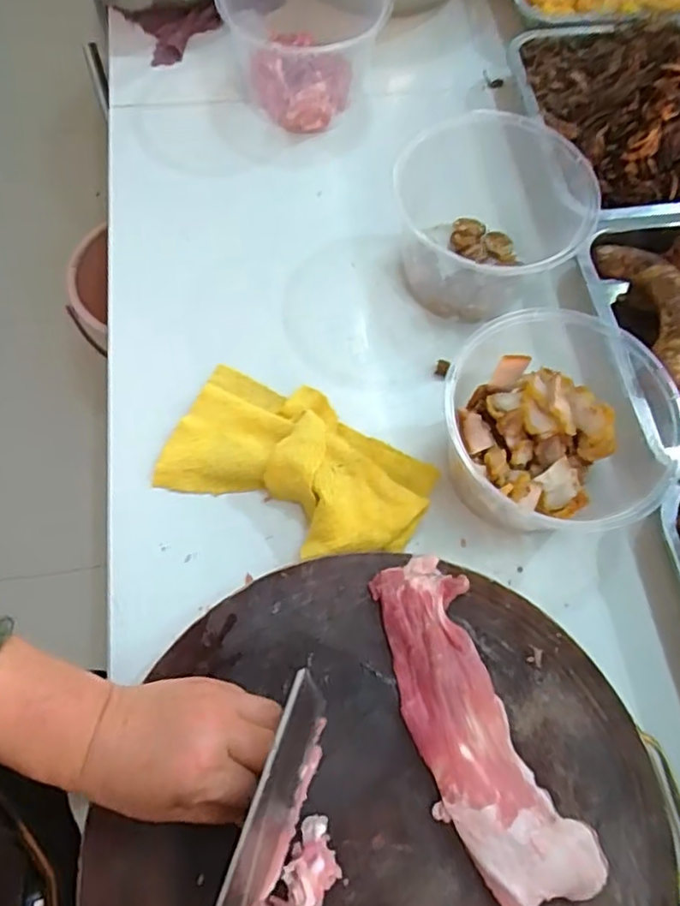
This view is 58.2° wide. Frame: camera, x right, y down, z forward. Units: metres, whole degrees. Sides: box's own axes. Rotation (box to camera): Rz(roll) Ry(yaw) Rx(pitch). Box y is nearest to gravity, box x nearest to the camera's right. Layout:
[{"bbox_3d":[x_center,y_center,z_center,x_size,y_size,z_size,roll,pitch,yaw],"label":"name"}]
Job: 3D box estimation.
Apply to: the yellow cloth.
[{"bbox_3d":[-0.035,0.007,0.490,0.212,0.049,0.130,28,70,8],"label":"yellow cloth"}]

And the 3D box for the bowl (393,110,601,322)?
[{"bbox_3d":[0.152,-0.212,0.555,0.182,0.077,0.153,-3,69,-4],"label":"bowl"}]

